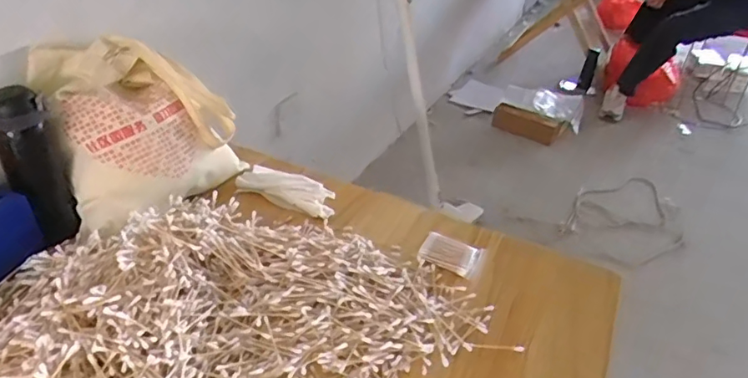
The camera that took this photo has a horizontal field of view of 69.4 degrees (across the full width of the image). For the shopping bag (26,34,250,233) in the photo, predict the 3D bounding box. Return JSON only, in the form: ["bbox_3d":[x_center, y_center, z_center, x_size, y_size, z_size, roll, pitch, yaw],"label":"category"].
[{"bbox_3d":[-0.335,-0.100,0.804,0.252,0.249,0.084,-27,14,-39],"label":"shopping bag"}]

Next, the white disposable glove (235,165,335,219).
[{"bbox_3d":[-0.142,-0.001,0.883,0.178,0.035,0.063,18,39,18],"label":"white disposable glove"}]

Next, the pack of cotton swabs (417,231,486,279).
[{"bbox_3d":[0.110,0.093,0.777,0.081,0.019,0.054,20,39,21],"label":"pack of cotton swabs"}]

